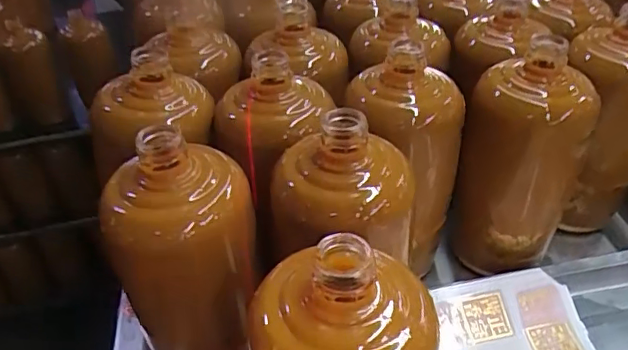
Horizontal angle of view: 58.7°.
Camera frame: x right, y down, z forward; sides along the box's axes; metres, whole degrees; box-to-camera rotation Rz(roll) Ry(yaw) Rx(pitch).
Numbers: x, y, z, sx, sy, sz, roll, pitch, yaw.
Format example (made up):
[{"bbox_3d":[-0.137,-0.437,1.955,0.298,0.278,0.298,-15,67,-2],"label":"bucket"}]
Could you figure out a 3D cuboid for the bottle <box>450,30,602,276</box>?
[{"bbox_3d":[0.146,-0.006,0.406,0.081,0.162,0.076,19,44,27],"label":"bottle"}]

